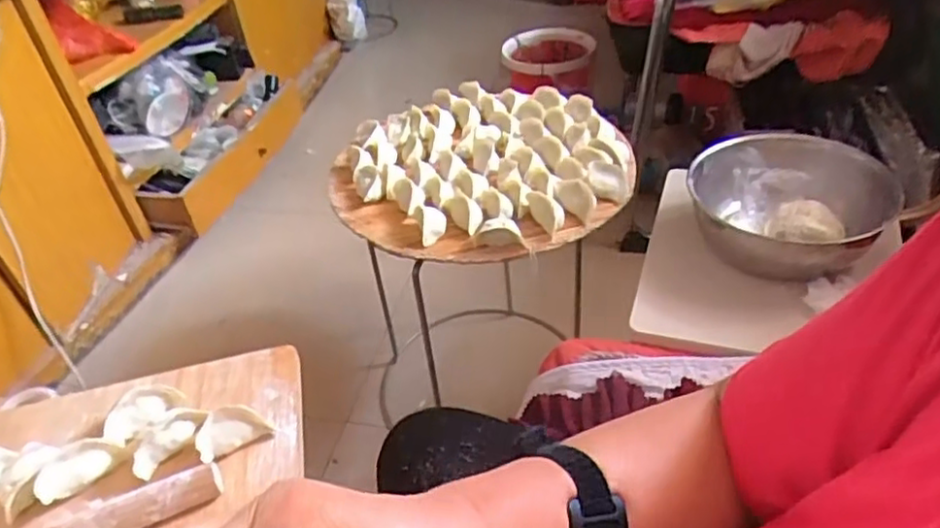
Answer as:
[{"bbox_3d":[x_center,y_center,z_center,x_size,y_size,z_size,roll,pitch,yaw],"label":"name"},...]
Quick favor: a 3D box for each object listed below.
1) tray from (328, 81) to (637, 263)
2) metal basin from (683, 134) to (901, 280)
[{"bbox_3d":[0.015,-0.137,0.918,0.388,0.049,0.362,-29,45,-25],"label":"tray"},{"bbox_3d":[0.370,-0.074,0.813,0.197,0.096,0.225,9,42,18],"label":"metal basin"}]

